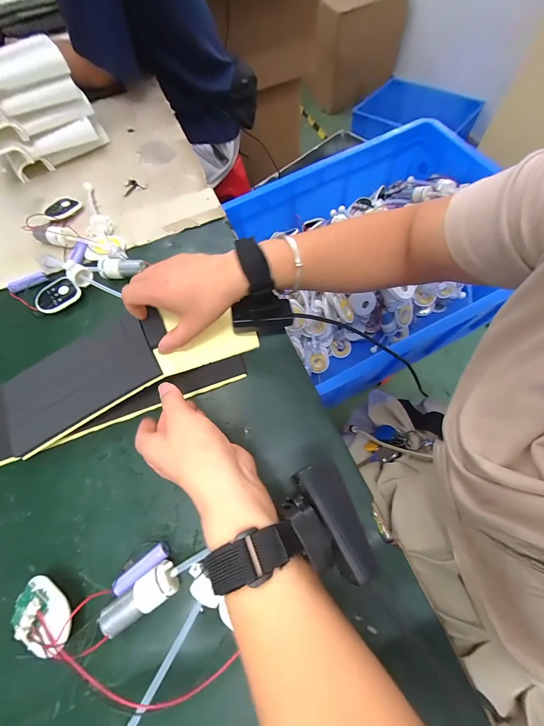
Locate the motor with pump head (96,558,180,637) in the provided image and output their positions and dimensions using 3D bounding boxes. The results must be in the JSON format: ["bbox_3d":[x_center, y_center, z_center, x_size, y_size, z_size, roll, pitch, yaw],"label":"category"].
[{"bbox_3d":[-0.113,0.204,0.237,0.064,0.025,0.026,-32,70,-12],"label":"motor with pump head"}]

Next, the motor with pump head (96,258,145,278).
[{"bbox_3d":[-0.215,-0.137,0.389,0.062,0.025,0.021,-4,67,0],"label":"motor with pump head"}]

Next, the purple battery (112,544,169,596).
[{"bbox_3d":[-0.120,0.189,0.248,0.051,0.016,0.014,-38,71,-14],"label":"purple battery"}]

